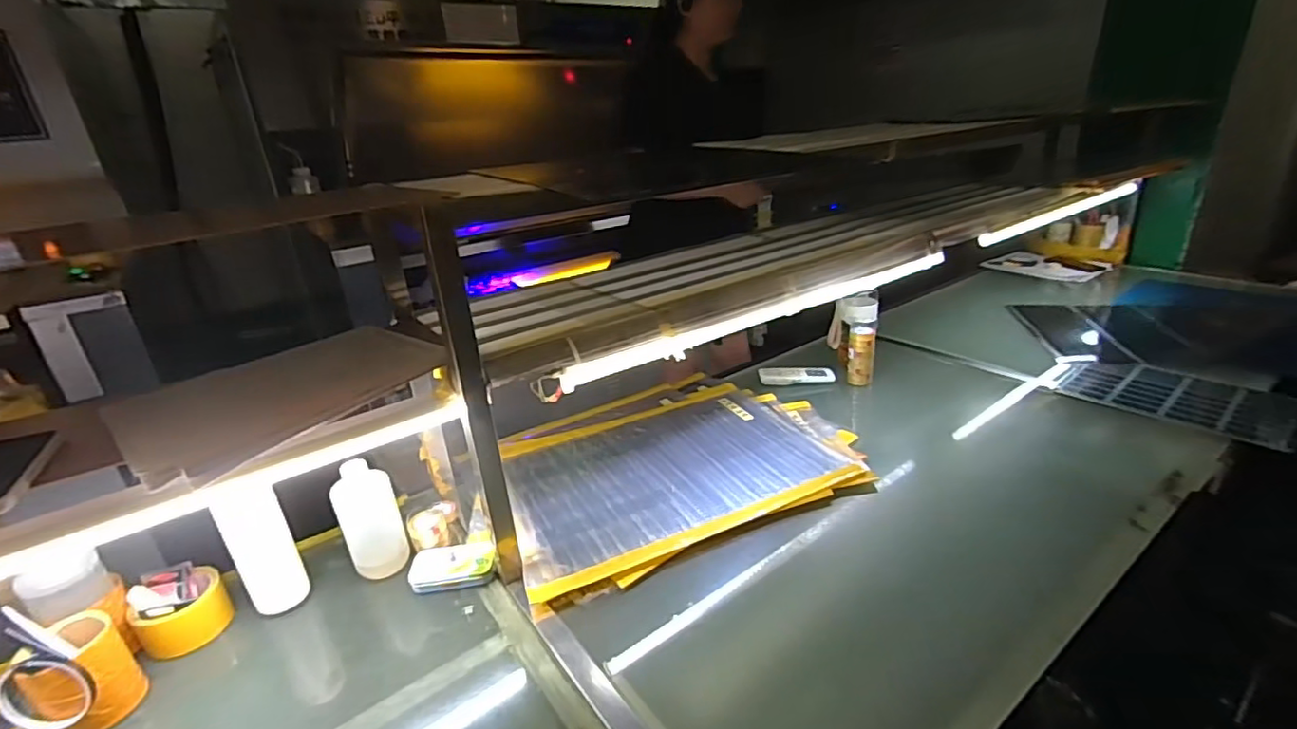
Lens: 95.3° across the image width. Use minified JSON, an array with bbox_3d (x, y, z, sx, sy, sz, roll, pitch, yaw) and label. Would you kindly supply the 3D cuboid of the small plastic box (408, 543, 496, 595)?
[{"bbox_3d":[-0.267,0.276,0.810,0.111,0.029,0.055,-4,27,-8],"label":"small plastic box"}]

